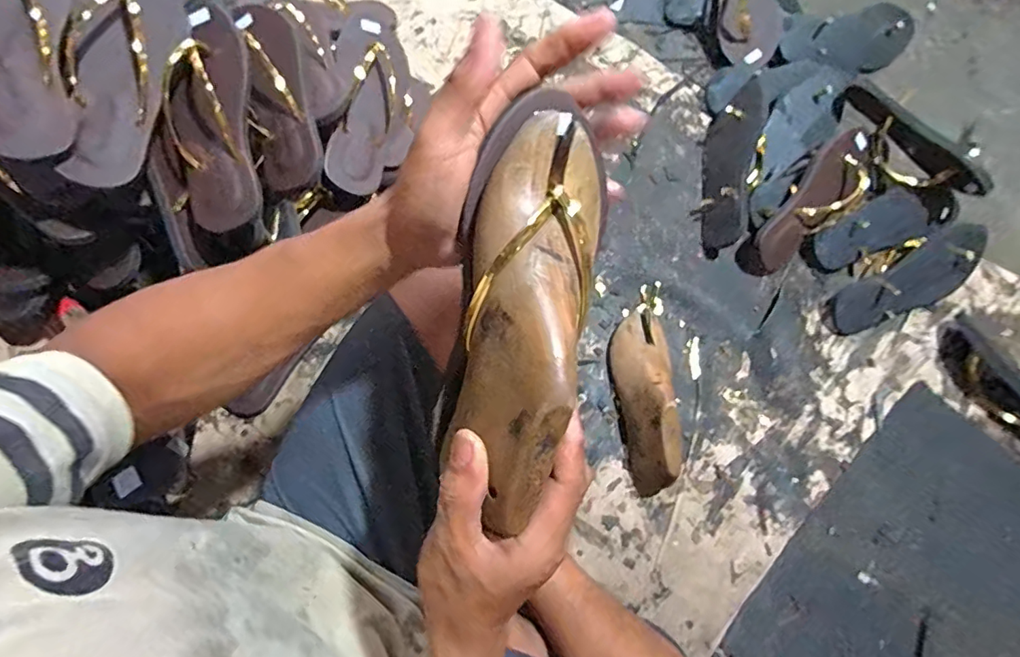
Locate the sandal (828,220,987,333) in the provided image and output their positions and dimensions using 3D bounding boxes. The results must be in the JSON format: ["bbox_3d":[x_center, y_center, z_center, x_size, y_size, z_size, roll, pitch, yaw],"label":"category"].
[{"bbox_3d":[0.560,-0.061,0.737,0.237,0.055,0.082,-30,77,5],"label":"sandal"}]

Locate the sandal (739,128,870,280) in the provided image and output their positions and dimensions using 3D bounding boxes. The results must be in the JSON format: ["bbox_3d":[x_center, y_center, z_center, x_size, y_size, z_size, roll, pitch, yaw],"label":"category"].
[{"bbox_3d":[0.425,-0.176,0.733,0.074,0.044,0.250,42,94,10],"label":"sandal"}]

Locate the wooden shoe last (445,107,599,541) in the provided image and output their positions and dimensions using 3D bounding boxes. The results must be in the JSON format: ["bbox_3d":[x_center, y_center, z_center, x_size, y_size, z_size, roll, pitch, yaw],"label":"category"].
[{"bbox_3d":[0.007,-0.009,0.285,0.075,0.053,0.221,8,83,1],"label":"wooden shoe last"}]

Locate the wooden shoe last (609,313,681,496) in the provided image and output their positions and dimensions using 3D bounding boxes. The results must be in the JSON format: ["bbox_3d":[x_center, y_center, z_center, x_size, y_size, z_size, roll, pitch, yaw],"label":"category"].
[{"bbox_3d":[0.171,0.085,0.662,0.076,0.078,0.241,3,75,0],"label":"wooden shoe last"}]

